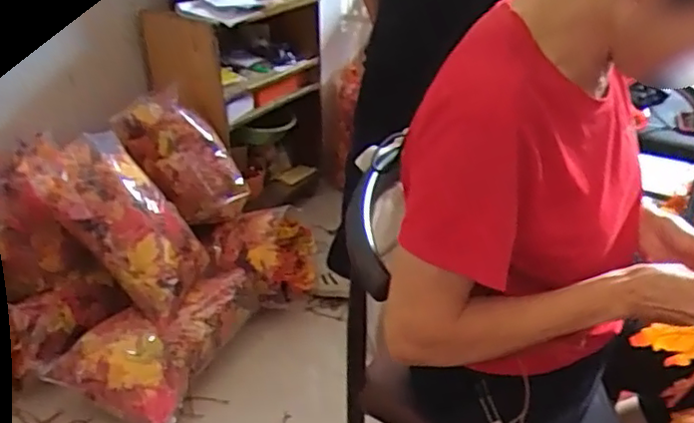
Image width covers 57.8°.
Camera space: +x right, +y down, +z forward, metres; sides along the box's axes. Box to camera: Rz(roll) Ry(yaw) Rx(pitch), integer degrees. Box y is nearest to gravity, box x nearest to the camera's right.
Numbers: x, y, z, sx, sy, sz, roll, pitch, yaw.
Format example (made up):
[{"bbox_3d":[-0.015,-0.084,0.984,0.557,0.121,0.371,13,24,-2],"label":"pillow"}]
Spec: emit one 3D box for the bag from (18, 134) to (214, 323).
[{"bbox_3d":[-0.551,-0.002,1.542,0.543,0.167,0.232,47,44,4],"label":"bag"}]

